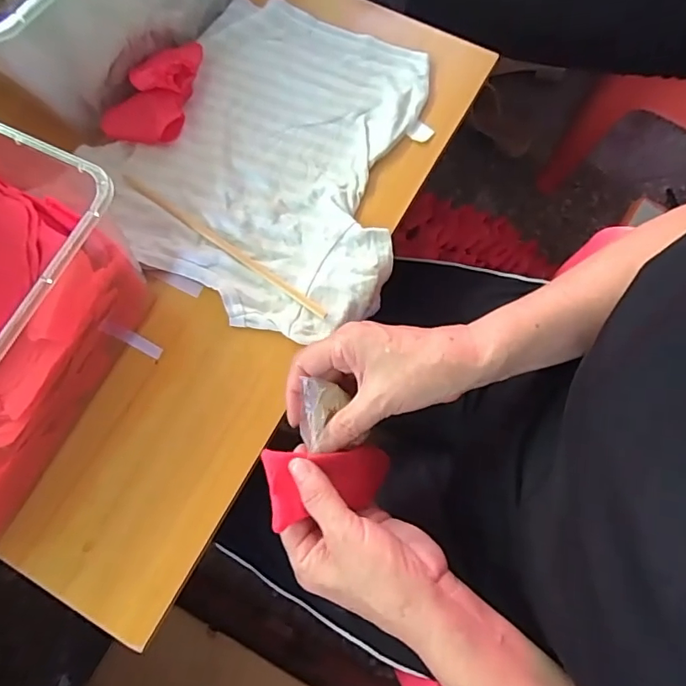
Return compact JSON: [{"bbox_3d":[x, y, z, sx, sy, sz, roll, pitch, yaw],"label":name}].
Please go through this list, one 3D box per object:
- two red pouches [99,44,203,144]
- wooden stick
[{"bbox_3d":[-0.163,-0.230,0.461,0.054,0.033,0.115,28,74,8],"label":"two red pouches"},{"bbox_3d":[-0.105,-0.087,0.437,0.222,0.004,0.009,35,75,10],"label":"wooden stick"}]

